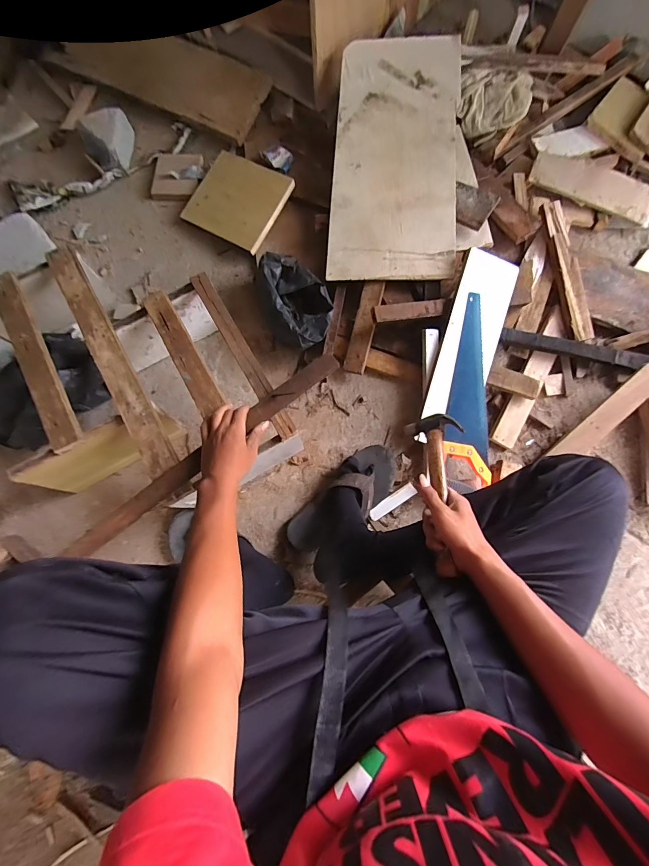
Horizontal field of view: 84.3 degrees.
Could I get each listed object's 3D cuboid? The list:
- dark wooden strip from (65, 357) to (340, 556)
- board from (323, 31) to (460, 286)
[{"bbox_3d":[-0.182,0.028,0.590,0.510,0.027,0.039,-37,81,-8],"label":"dark wooden strip"},{"bbox_3d":[0.158,-0.608,0.793,0.266,0.011,0.546,4,87,9],"label":"board"}]

